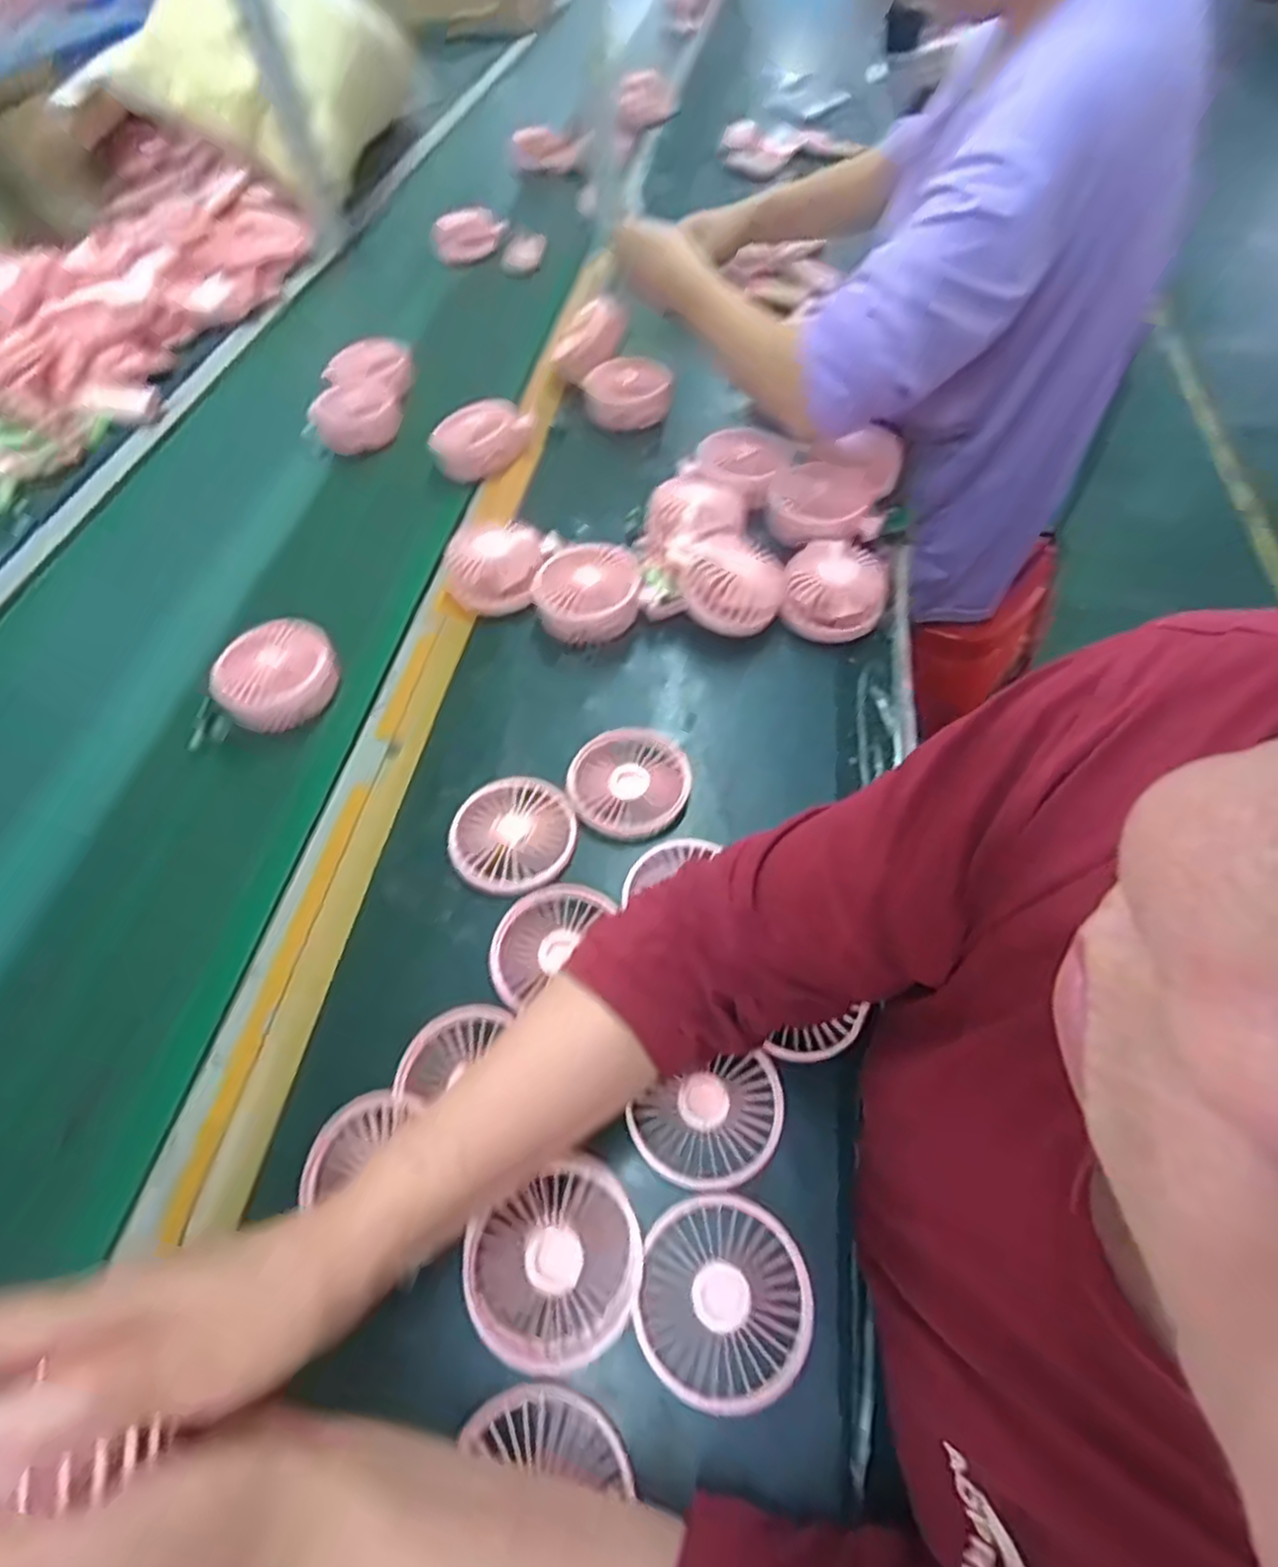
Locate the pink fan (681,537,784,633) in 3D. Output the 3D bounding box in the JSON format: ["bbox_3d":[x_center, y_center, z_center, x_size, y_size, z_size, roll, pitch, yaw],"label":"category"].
[{"bbox_3d":[0.079,-0.166,0.636,0.082,0.054,0.080,7,55,8],"label":"pink fan"}]

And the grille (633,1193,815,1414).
[{"bbox_3d":[0.044,0.261,0.382,0.086,0.008,0.086,-2,55,2],"label":"grille"}]

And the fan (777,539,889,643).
[{"bbox_3d":[0.167,-0.163,0.642,0.083,0.046,0.078,-2,55,2],"label":"fan"}]

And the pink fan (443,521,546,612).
[{"bbox_3d":[-0.124,-0.193,0.662,0.087,0.037,0.079,-9,55,-3],"label":"pink fan"}]

